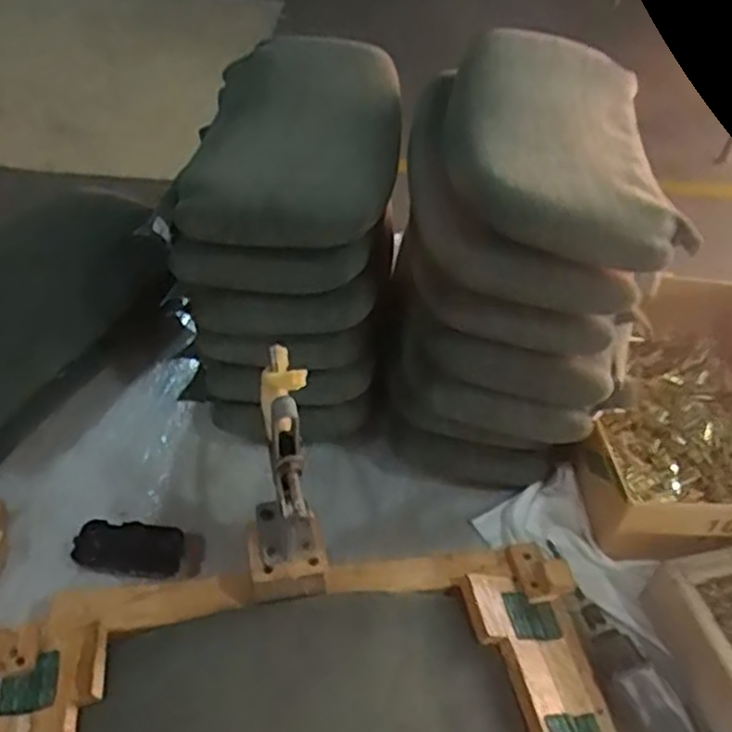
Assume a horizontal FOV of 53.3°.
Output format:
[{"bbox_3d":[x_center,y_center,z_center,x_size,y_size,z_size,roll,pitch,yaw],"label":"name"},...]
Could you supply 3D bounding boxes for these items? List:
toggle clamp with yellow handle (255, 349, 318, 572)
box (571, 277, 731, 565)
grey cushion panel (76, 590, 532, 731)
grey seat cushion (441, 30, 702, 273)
[{"bbox_3d":[-0.063,0.091,0.589,0.049,0.189,0.107,0,45,-7],"label":"toggle clamp with yellow handle"},{"bbox_3d":[0.392,0.042,0.885,0.310,0.104,0.382,0,45,-7],"label":"box"},{"bbox_3d":[-0.049,0.291,0.604,0.358,0.020,0.200,-3,46,-9],"label":"grey cushion panel"},{"bbox_3d":[0.197,-0.251,0.766,0.228,0.042,0.413,6,45,0],"label":"grey seat cushion"}]

